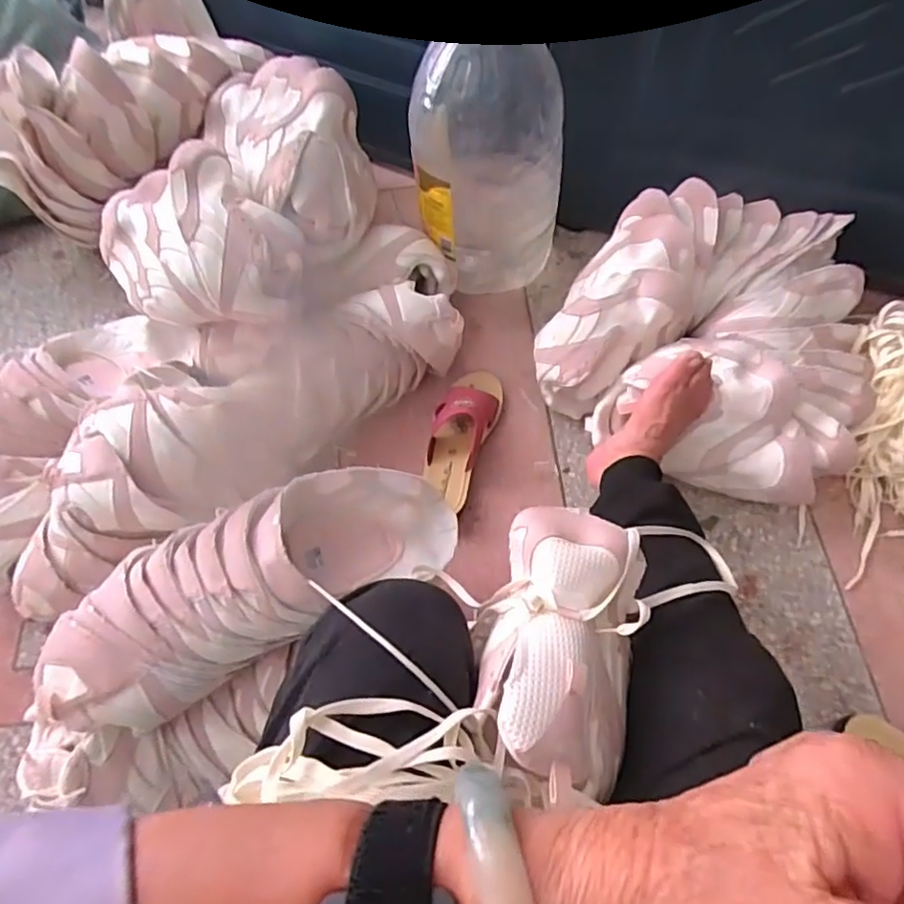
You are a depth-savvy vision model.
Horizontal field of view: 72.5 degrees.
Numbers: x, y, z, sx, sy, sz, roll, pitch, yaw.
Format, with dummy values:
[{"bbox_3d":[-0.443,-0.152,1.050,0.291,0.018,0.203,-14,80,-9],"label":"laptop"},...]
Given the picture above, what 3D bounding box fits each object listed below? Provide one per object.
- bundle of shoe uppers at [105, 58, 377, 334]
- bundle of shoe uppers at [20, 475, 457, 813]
[{"bbox_3d":[-0.267,-0.335,0.796,0.265,0.137,0.356,30,69,15],"label":"bundle of shoe uppers"},{"bbox_3d":[-0.207,0.138,0.604,0.449,0.150,0.174,-35,69,-14],"label":"bundle of shoe uppers"}]

